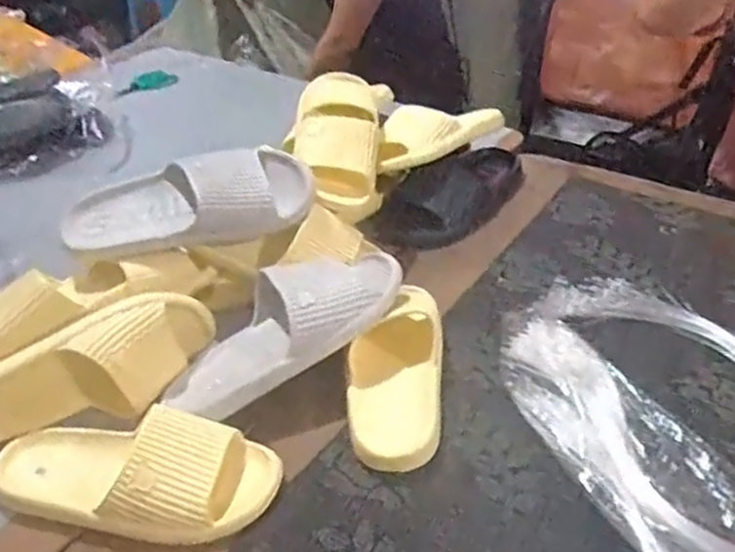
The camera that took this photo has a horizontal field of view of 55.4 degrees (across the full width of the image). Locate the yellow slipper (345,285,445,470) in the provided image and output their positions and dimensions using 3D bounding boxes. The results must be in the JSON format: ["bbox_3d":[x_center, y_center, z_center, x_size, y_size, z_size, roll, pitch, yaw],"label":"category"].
[{"bbox_3d":[0.026,0.090,0.693,0.093,0.062,0.207,1,37,7],"label":"yellow slipper"}]

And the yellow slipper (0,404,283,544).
[{"bbox_3d":[-0.210,0.165,0.612,0.251,0.064,0.110,6,38,14],"label":"yellow slipper"}]

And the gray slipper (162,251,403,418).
[{"bbox_3d":[-0.083,0.052,0.717,0.269,0.074,0.112,-35,45,-15],"label":"gray slipper"}]

